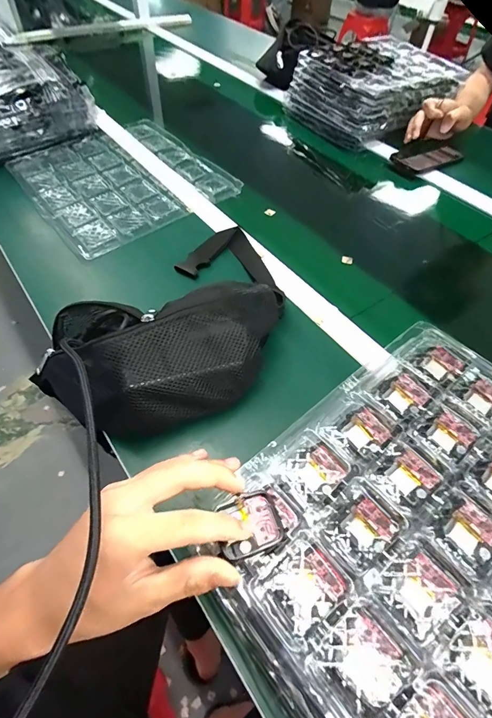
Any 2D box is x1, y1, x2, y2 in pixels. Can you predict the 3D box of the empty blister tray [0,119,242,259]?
[{"bbox_3d":[-0.231,-0.347,0.702,0.323,0.016,0.344,-33,62,-23],"label":"empty blister tray"}]

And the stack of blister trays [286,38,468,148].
[{"bbox_3d":[0.299,-0.631,0.875,0.304,0.113,0.279,-30,60,-21],"label":"stack of blister trays"}]

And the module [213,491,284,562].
[{"bbox_3d":[0.002,0.112,0.252,0.041,0.005,0.035,-19,57,-15],"label":"module"}]

